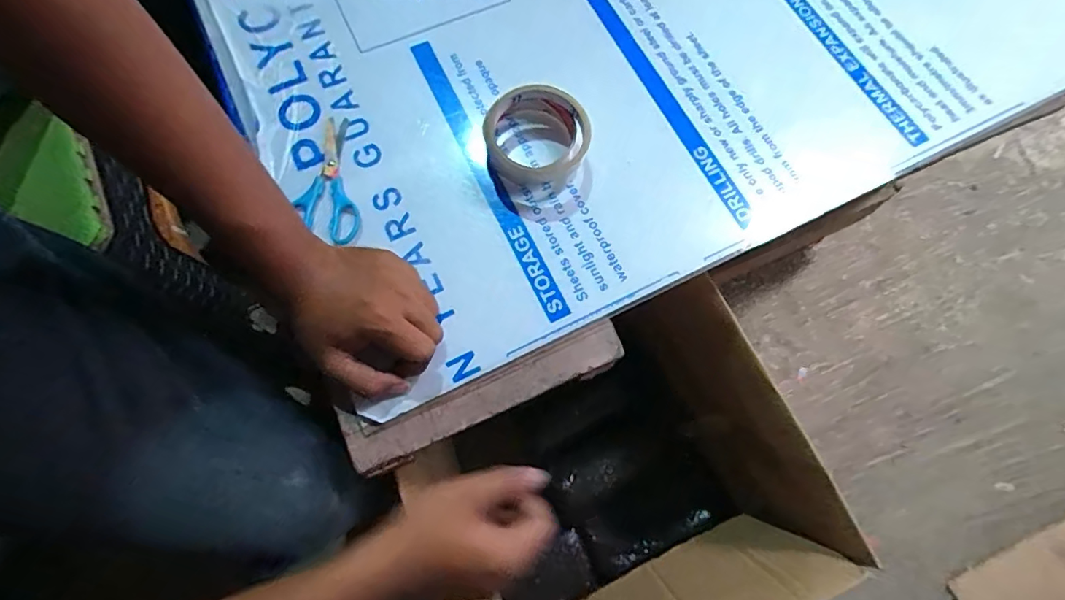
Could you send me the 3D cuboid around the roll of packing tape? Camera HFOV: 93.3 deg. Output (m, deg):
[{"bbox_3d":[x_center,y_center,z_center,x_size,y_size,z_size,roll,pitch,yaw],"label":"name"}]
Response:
[{"bbox_3d":[0.002,-0.138,0.438,0.089,0.040,0.090,0,73,1],"label":"roll of packing tape"}]

